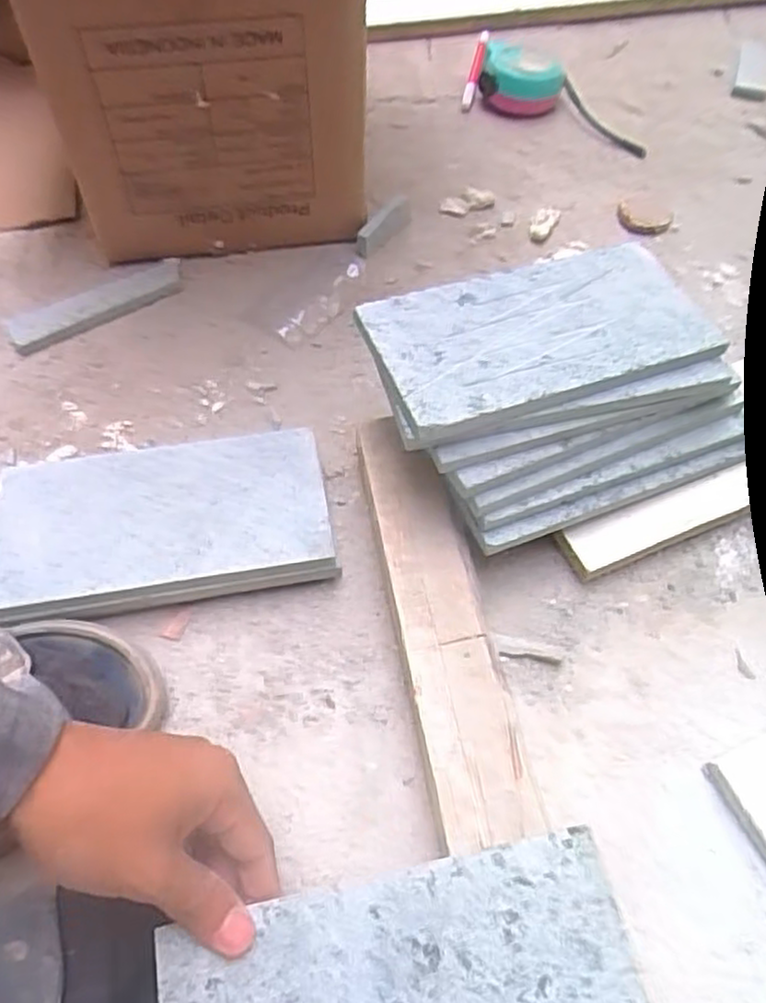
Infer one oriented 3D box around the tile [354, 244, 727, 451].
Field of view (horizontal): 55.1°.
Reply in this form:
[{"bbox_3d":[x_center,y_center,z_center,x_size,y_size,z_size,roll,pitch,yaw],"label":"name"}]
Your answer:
[{"bbox_3d":[0.089,-0.099,0.425,0.196,0.013,0.096,-18,61,-12],"label":"tile"}]

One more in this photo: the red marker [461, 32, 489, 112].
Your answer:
[{"bbox_3d":[0.098,-0.458,0.769,0.011,0.014,0.149,11,59,6],"label":"red marker"}]

